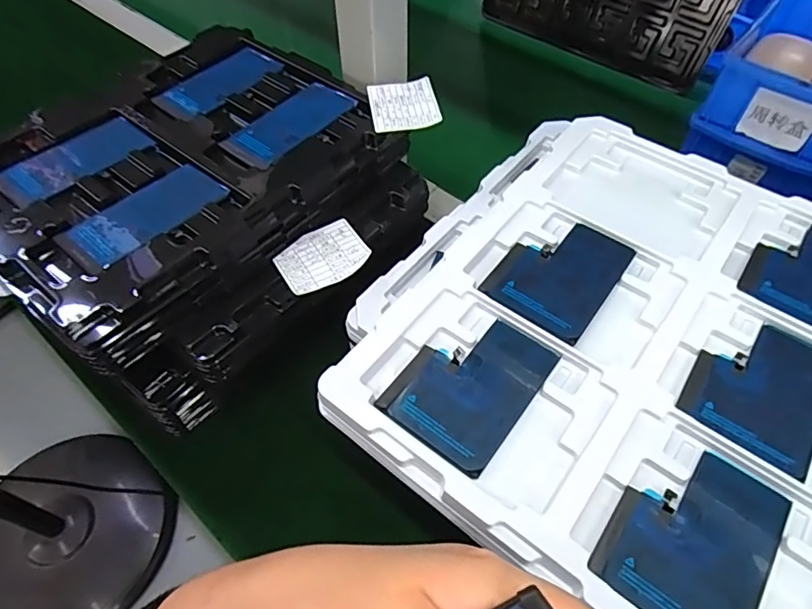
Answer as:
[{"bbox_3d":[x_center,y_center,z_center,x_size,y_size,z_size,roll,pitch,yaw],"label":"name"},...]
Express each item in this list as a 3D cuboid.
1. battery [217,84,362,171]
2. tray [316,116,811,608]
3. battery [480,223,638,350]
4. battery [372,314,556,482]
[{"bbox_3d":[-0.089,-0.137,0.394,0.048,0.008,0.096,35,63,22],"label":"battery"},{"bbox_3d":[0.141,0.016,0.322,0.307,0.033,0.320,32,62,21],"label":"tray"},{"bbox_3d":[0.100,-0.022,0.335,0.066,0.005,0.089,32,62,21],"label":"battery"},{"bbox_3d":[0.037,0.044,0.295,0.067,0.005,0.090,32,62,21],"label":"battery"}]

